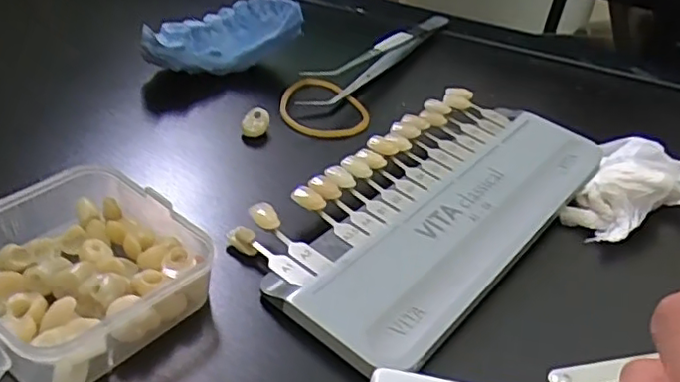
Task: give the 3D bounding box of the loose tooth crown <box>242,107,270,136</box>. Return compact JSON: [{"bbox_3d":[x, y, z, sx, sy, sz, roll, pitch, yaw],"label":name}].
[{"bbox_3d":[-0.033,-0.027,0.240,0.010,0.009,0.007,6,36,-4],"label":"loose tooth crown"}]

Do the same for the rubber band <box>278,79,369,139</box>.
[{"bbox_3d":[-0.007,-0.037,0.268,0.037,0.005,0.048,7,36,-2],"label":"rubber band"}]

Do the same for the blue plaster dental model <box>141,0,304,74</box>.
[{"bbox_3d":[-0.053,-0.068,0.271,0.069,0.028,0.022,-14,42,-28],"label":"blue plaster dental model"}]

